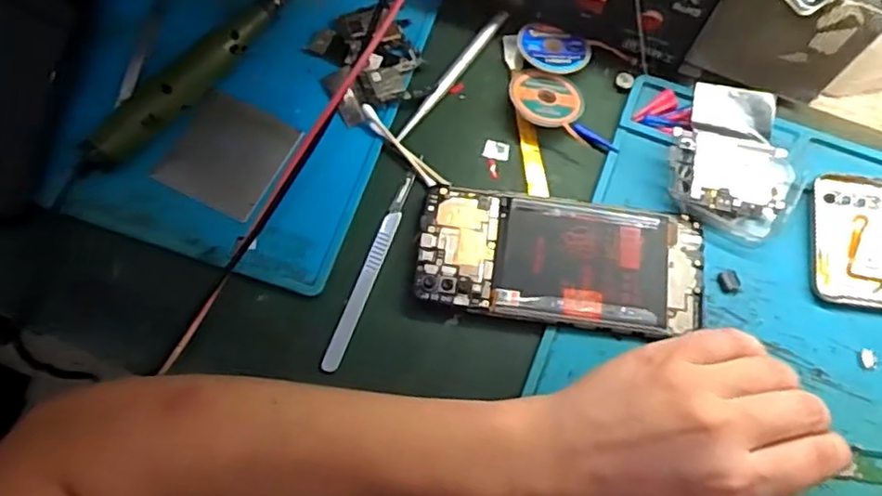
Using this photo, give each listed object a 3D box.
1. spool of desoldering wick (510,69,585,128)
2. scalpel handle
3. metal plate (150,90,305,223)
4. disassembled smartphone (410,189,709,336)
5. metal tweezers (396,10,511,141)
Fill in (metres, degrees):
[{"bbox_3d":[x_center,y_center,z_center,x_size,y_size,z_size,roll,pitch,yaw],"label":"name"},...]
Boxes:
[{"bbox_3d":[0.064,-0.091,0.399,0.045,0.004,0.048,6,52,-8],"label":"spool of desoldering wick"},{"bbox_3d":[-0.040,0.011,0.374,0.010,0.006,0.122,20,73,7],"label":"scalpel handle"},{"bbox_3d":[-0.127,-0.055,0.393,0.070,0.006,0.063,27,88,11],"label":"metal plate"},{"bbox_3d":[0.067,0.007,0.367,0.156,0.012,0.072,8,72,3],"label":"disassembled smartphone"},{"bbox_3d":[0.007,-0.109,0.411,0.009,0.004,0.109,36,75,12],"label":"metal tweezers"}]

